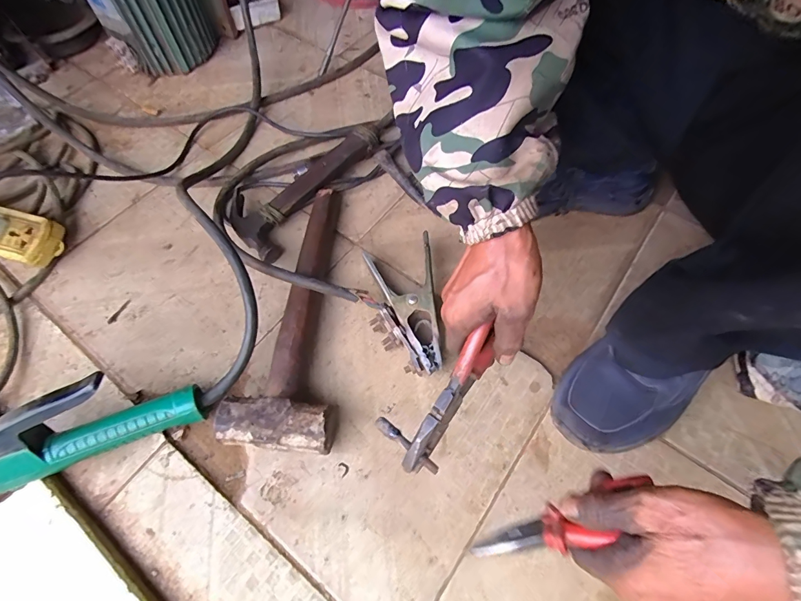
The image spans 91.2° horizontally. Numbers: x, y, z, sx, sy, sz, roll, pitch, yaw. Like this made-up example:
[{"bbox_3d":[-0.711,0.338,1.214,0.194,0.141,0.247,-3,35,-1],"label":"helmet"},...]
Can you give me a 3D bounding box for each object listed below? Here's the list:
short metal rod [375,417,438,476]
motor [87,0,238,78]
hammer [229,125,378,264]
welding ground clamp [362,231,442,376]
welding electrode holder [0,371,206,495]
[{"bbox_3d":[0.004,0.123,0.335,0.067,0.012,0.011,38,69,19],"label":"short metal rod"},{"bbox_3d":[-0.398,-0.498,0.654,0.193,0.161,0.161,-17,63,-8],"label":"motor"},{"bbox_3d":[-0.136,-0.166,0.536,0.100,0.045,0.238,32,67,17],"label":"hammer"},{"bbox_3d":[0.002,0.005,0.449,0.078,0.038,0.166,-5,62,-1],"label":"welding ground clamp"},{"bbox_3d":[-0.327,0.128,0.370,0.249,0.071,0.055,-21,63,-9],"label":"welding electrode holder"}]

